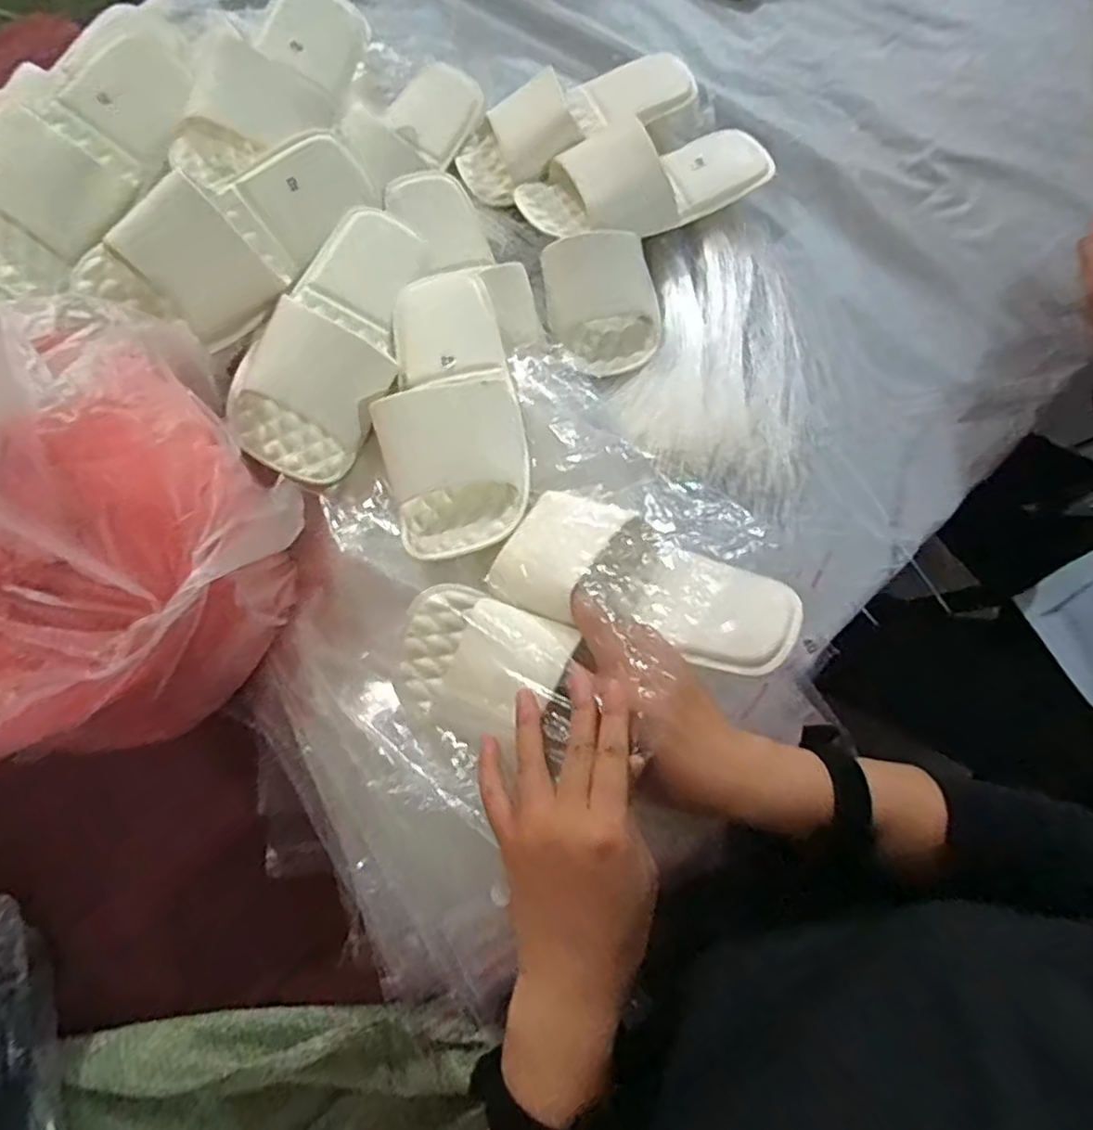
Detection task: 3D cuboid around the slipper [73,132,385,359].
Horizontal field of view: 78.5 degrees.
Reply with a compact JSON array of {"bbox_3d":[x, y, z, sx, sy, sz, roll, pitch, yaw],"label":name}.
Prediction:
[{"bbox_3d":[-0.233,-0.254,0.513,0.228,0.065,0.107,-44,113,-13],"label":"slipper"}]

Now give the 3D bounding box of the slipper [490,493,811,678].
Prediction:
[{"bbox_3d":[0.063,0.009,0.427,0.193,0.046,0.086,21,76,15],"label":"slipper"}]

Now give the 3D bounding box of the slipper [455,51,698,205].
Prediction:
[{"bbox_3d":[0.031,-0.420,0.628,0.235,0.059,0.091,-21,75,-8],"label":"slipper"}]

